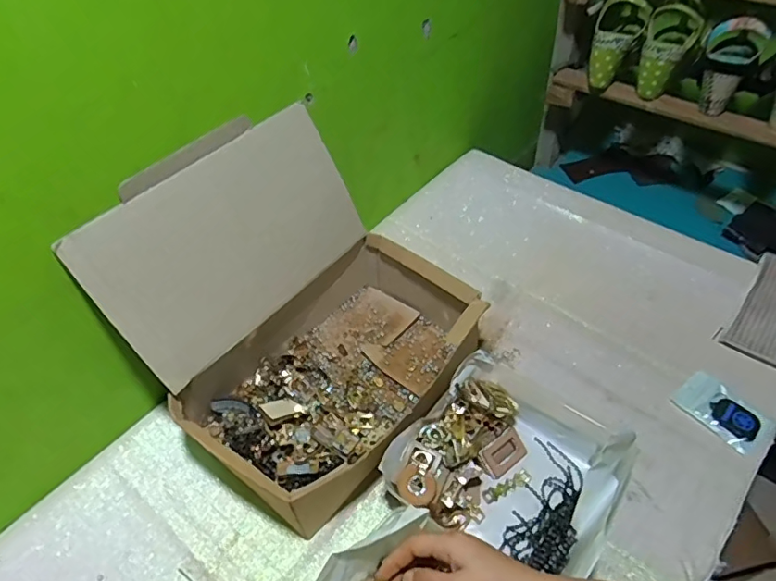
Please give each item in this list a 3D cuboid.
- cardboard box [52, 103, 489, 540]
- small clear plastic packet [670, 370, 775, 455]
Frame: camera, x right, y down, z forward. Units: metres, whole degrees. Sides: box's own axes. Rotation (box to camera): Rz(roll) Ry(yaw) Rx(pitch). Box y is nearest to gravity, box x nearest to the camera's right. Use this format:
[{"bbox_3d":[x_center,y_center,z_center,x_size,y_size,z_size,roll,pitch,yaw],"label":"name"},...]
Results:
[{"bbox_3d":[-0.090,0.024,0.594,0.305,0.269,0.331,30,57,25],"label":"cardboard box"},{"bbox_3d":[0.402,0.141,0.632,0.068,0.005,0.095,-32,55,-22],"label":"small clear plastic packet"}]

